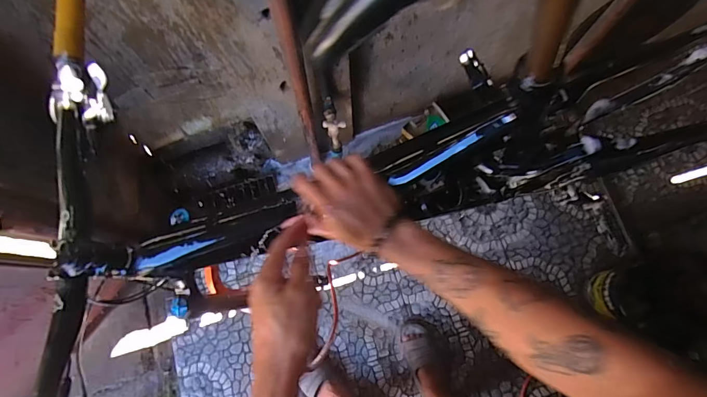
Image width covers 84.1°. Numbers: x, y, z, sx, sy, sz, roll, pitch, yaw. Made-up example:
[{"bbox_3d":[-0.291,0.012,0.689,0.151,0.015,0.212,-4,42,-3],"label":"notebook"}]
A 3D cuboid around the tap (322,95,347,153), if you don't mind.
[{"bbox_3d":[-0.055,-0.206,1.092,0.058,0.089,0.137,-16,77,-2],"label":"tap"}]

